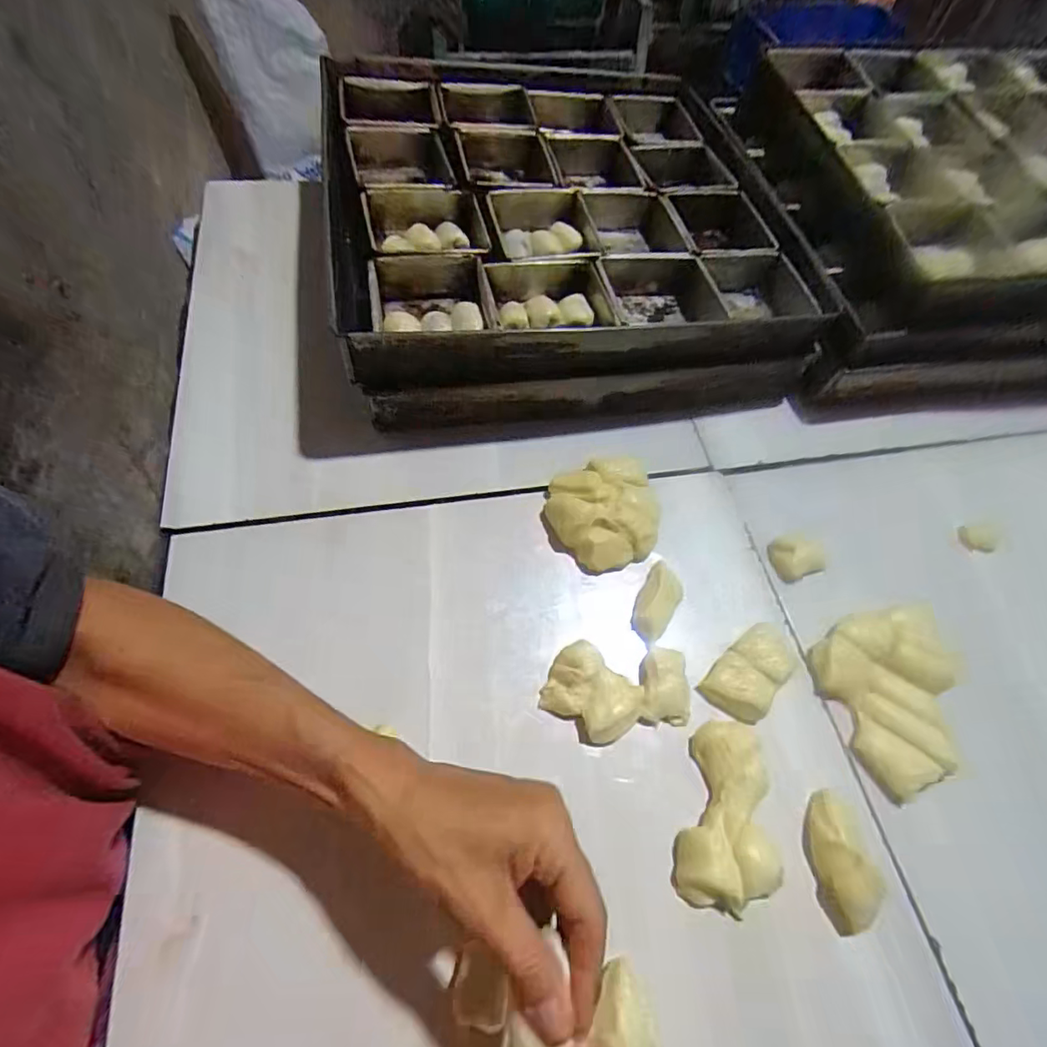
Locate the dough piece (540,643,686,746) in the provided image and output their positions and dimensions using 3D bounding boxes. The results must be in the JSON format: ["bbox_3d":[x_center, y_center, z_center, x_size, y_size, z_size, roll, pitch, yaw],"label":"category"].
[{"bbox_3d":[0.070,0.126,0.401,0.107,0.022,0.069,4,62,-2],"label":"dough piece"}]

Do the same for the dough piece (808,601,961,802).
[{"bbox_3d":[0.292,0.132,0.414,0.101,0.029,0.122,-12,63,-10],"label":"dough piece"}]

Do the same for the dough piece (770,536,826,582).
[{"bbox_3d":[0.243,0.029,0.475,0.041,0.022,0.035,-19,65,-13],"label":"dough piece"}]

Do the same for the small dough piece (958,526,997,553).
[{"bbox_3d":[0.426,0.014,0.501,0.030,0.017,0.019,10,62,2],"label":"small dough piece"}]

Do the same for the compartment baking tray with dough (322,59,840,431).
[{"bbox_3d":[0.043,-0.332,0.608,0.473,0.126,0.489,-6,62,-7],"label":"compartment baking tray with dough"}]

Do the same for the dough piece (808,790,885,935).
[{"bbox_3d":[0.216,0.225,0.361,0.044,0.026,0.077,0,62,-4],"label":"dough piece"}]

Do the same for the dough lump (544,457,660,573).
[{"bbox_3d":[0.072,-0.010,0.476,0.098,0.037,0.099,2,62,-3],"label":"dough lump"}]

